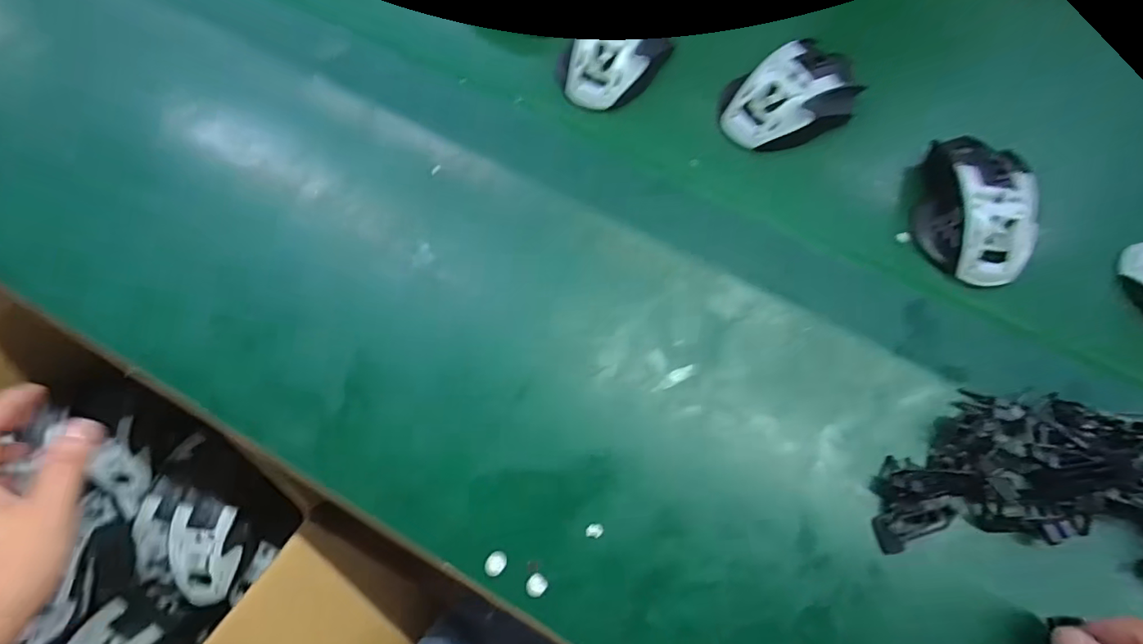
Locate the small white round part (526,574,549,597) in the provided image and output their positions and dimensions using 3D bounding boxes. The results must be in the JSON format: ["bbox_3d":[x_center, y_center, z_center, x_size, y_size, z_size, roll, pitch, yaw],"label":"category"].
[{"bbox_3d":[-0.020,0.150,0.304,0.011,0.004,0.012,1,68,-2],"label":"small white round part"}]

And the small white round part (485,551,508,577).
[{"bbox_3d":[-0.044,0.139,0.309,0.011,0.004,0.014,38,72,13],"label":"small white round part"}]

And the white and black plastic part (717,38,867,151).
[{"bbox_3d":[0.168,-0.175,0.411,0.102,0.037,0.072,-23,71,-11],"label":"white and black plastic part"}]

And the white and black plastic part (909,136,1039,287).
[{"bbox_3d":[0.286,-0.086,0.379,0.067,0.040,0.114,9,68,2],"label":"white and black plastic part"}]

